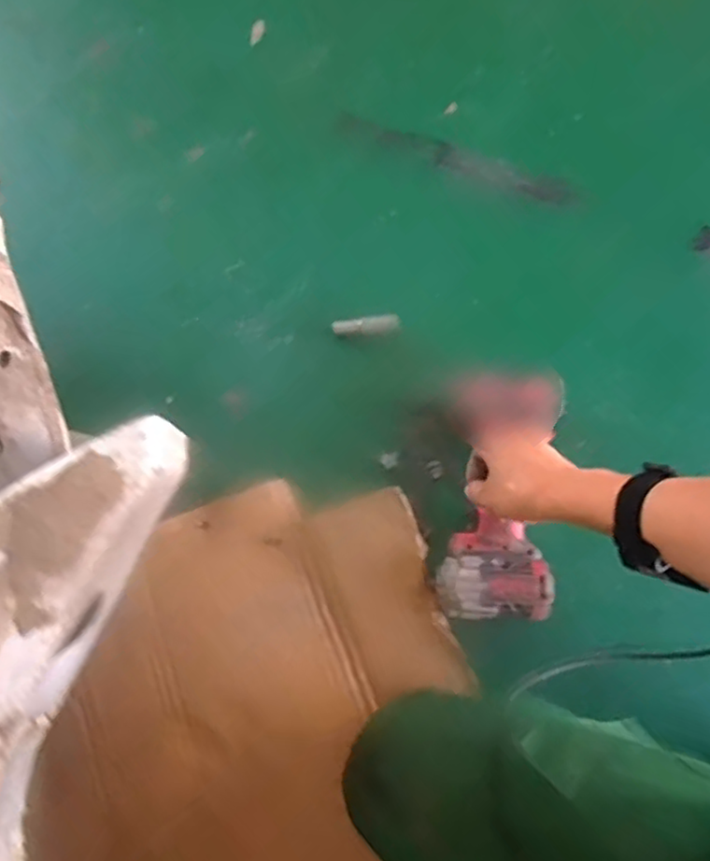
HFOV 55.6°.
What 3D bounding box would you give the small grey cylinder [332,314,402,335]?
[{"bbox_3d":[0.013,-0.129,0.828,0.080,0.015,0.022,-5,75,2],"label":"small grey cylinder"}]

